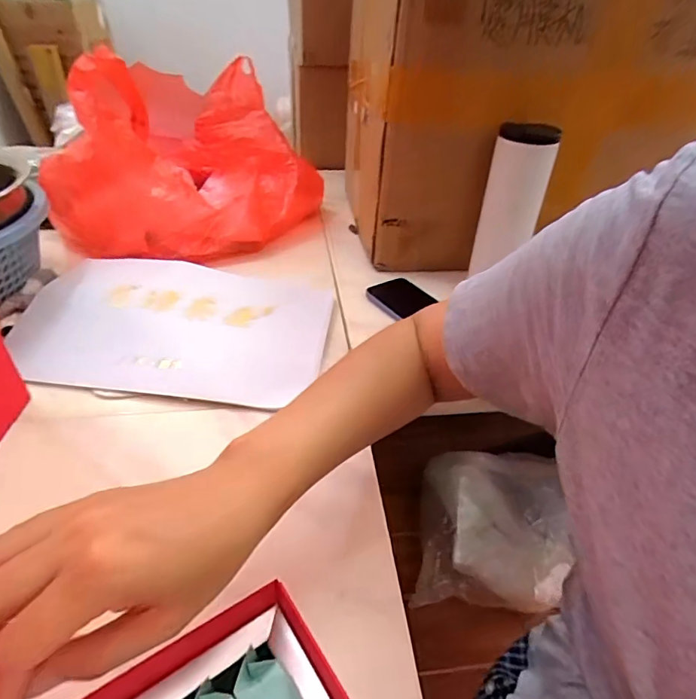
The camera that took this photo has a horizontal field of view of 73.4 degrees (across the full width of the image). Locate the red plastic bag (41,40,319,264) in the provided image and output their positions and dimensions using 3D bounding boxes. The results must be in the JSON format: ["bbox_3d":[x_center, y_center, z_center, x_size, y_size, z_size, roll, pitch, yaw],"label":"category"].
[{"bbox_3d":[-0.270,-0.335,0.792,0.383,0.252,0.428,-6,39,-12],"label":"red plastic bag"}]

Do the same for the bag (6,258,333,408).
[{"bbox_3d":[-0.200,-0.036,0.559,0.334,0.063,0.225,6,38,2],"label":"bag"}]

